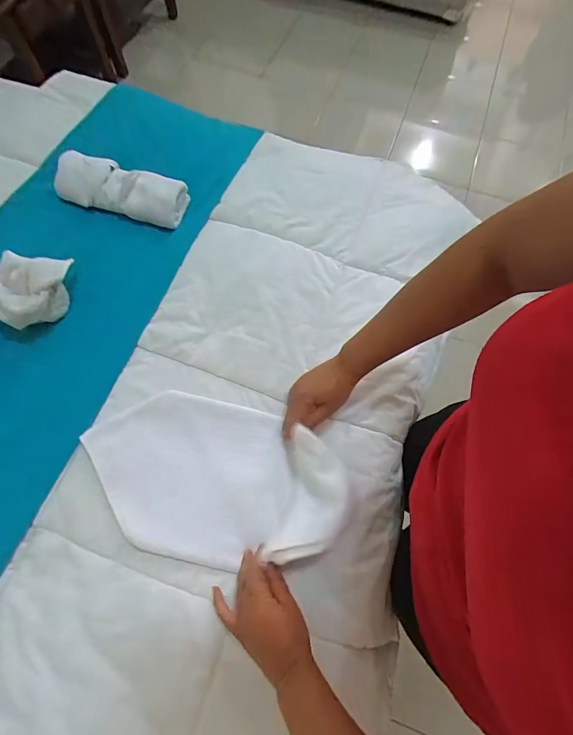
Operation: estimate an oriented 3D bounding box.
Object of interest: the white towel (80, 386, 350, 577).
[{"bbox_3d":[-0.097,0.144,0.491,0.335,0.079,0.209,10,69,2],"label":"white towel"}]

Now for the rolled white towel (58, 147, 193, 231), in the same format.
[{"bbox_3d":[-0.296,-0.323,0.662,0.227,0.062,0.073,15,68,4],"label":"rolled white towel"}]

